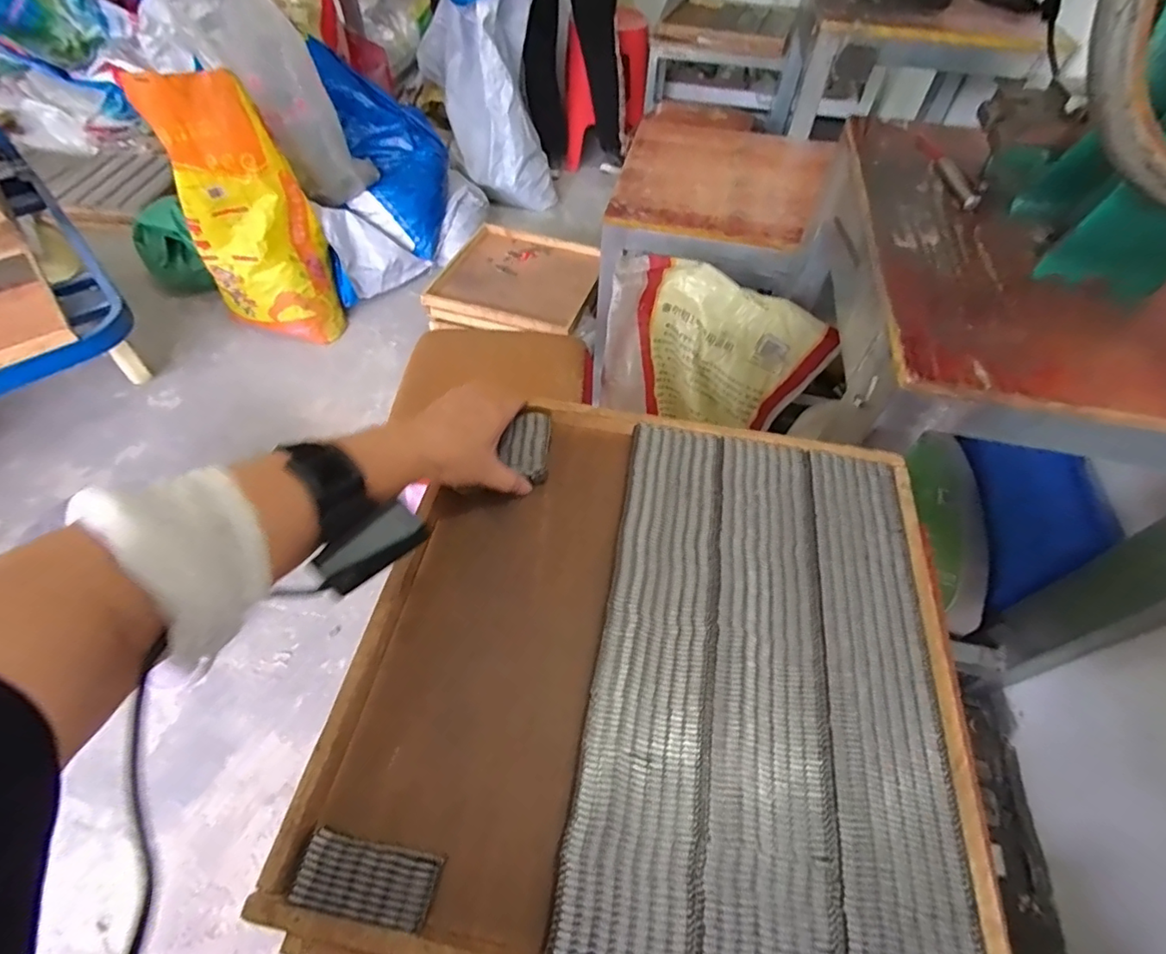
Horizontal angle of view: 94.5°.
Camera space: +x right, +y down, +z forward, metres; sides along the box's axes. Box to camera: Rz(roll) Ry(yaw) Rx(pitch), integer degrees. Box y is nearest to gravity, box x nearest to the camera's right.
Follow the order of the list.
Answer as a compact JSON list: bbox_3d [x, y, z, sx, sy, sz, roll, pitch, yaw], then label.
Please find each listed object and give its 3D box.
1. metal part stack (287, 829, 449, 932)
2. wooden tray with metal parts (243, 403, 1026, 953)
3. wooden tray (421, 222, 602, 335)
[{"bbox_3d":[-0.120,0.232,0.310,0.074,0.032,0.034,11,54,6],"label":"metal part stack"},{"bbox_3d":[0.059,0.124,0.397,0.401,0.035,0.395,10,54,5],"label":"wooden tray with metal parts"},{"bbox_3d":[-0.169,-0.555,1.479,0.396,0.033,0.417,15,55,9],"label":"wooden tray"}]

